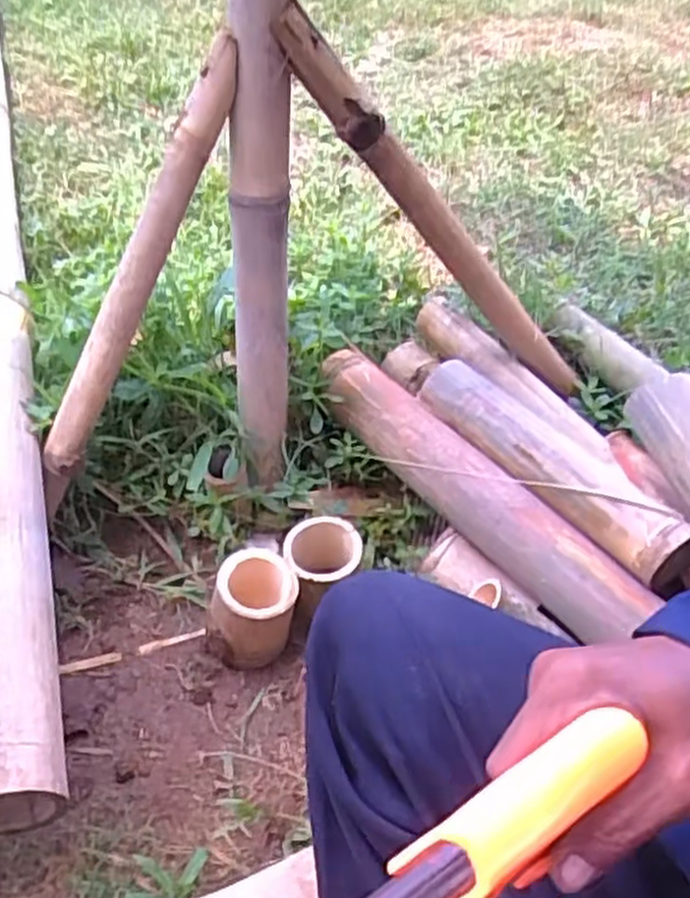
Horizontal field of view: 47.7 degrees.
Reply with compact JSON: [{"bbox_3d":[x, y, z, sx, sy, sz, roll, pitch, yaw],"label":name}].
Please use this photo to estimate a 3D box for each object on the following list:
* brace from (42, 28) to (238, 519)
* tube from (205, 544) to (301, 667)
[{"bbox_3d":[-0.211,-0.144,0.749,0.038,0.491,0.030,8,30,-43],"label":"brace"},{"bbox_3d":[-0.094,0.169,0.791,0.091,0.116,0.078,-2,41,-8],"label":"tube"}]

